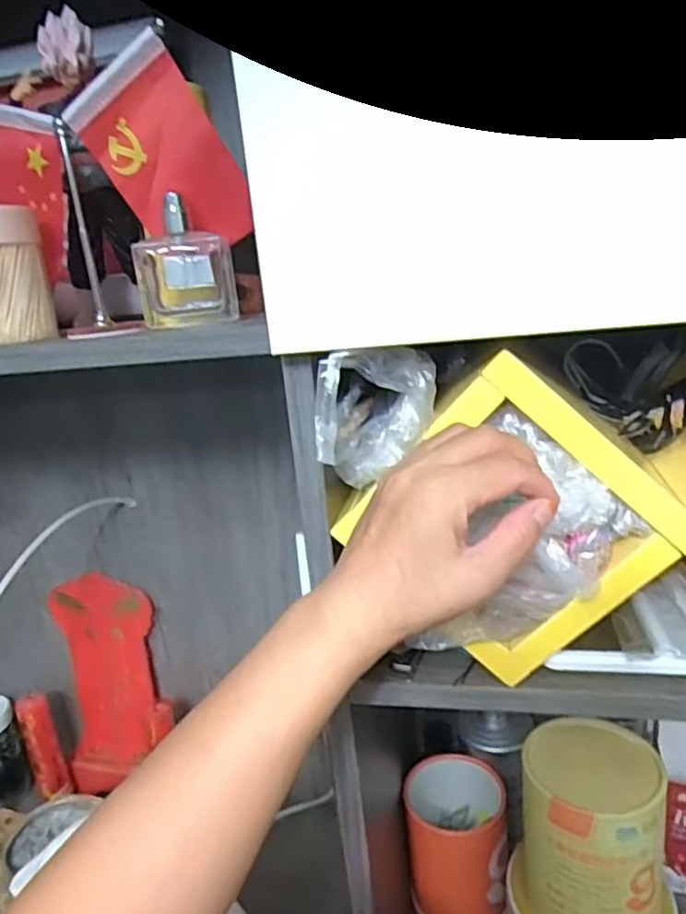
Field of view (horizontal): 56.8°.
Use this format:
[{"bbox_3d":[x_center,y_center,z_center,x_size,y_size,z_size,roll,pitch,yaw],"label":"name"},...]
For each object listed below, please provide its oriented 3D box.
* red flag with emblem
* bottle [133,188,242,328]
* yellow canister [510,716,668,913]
[{"bbox_3d":[-0.115,-0.184,0.381,0.086,0.095,0.045,6,20,36],"label":"red flag with emblem"},{"bbox_3d":[-0.098,-0.117,0.396,0.059,0.067,0.051,-10,17,-12],"label":"bottle"},{"bbox_3d":[0.190,0.297,0.491,0.110,0.146,0.093,1,18,22],"label":"yellow canister"}]

